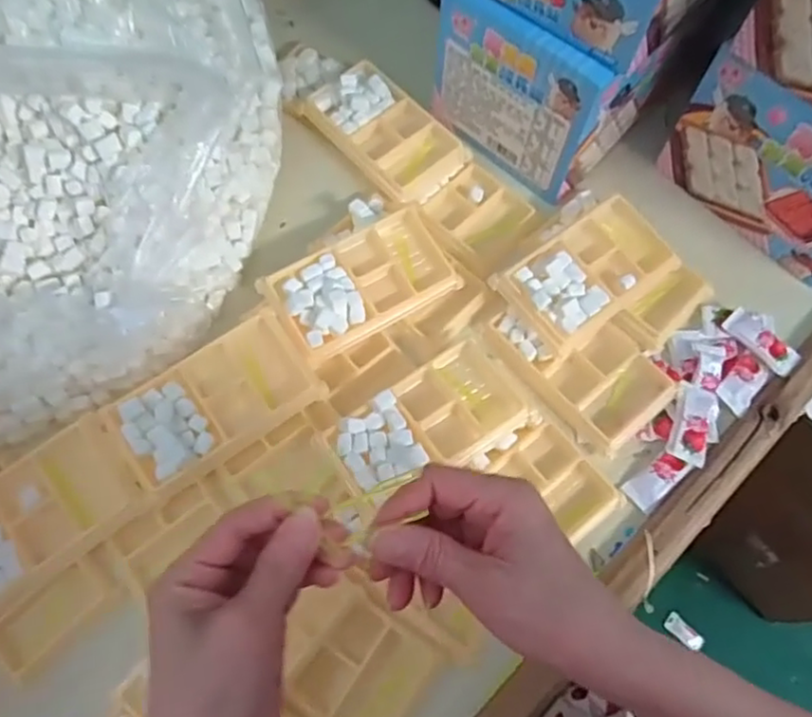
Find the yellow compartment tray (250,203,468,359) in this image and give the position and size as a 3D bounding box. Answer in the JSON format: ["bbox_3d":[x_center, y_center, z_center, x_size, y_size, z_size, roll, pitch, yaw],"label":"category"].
[{"bbox_3d":[-0.030,-0.060,0.490,0.140,0.026,0.078,-32,72,-15],"label":"yellow compartment tray"}]

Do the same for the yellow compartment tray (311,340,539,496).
[{"bbox_3d":[0.019,0.044,0.447,0.142,0.025,0.072,-30,72,-14],"label":"yellow compartment tray"}]

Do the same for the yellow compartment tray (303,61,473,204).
[{"bbox_3d":[-0.017,-0.192,0.545,0.076,0.031,0.133,-40,74,-17],"label":"yellow compartment tray"}]

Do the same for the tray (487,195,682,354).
[{"bbox_3d":[0.140,-0.067,0.494,0.132,0.032,0.076,-35,73,-15],"label":"tray"}]

